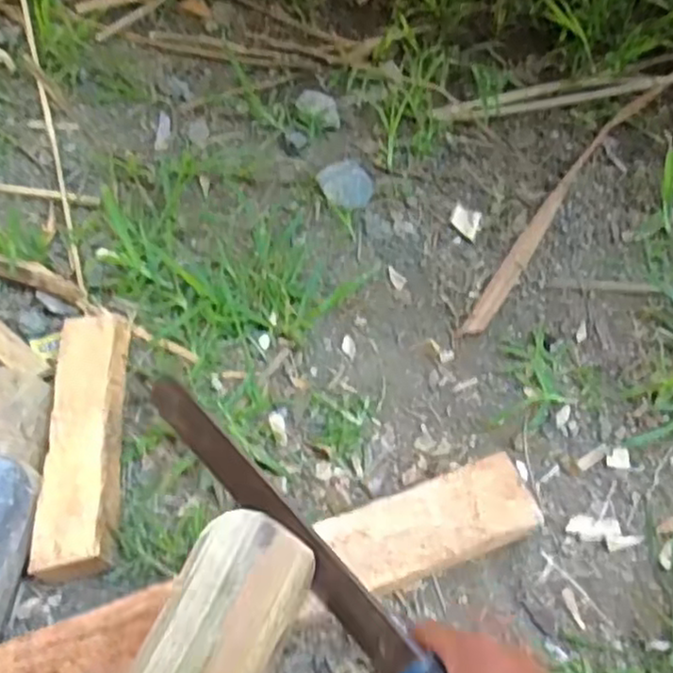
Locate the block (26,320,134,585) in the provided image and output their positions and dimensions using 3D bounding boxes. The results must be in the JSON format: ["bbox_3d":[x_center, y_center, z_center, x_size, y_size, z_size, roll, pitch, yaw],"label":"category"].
[{"bbox_3d":[-0.174,0.071,0.490,0.047,0.034,0.188,-3,60,-3],"label":"block"}]

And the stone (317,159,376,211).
[{"bbox_3d":[0.010,-0.137,0.627,0.047,0.016,0.045,0,60,-1],"label":"stone"}]

